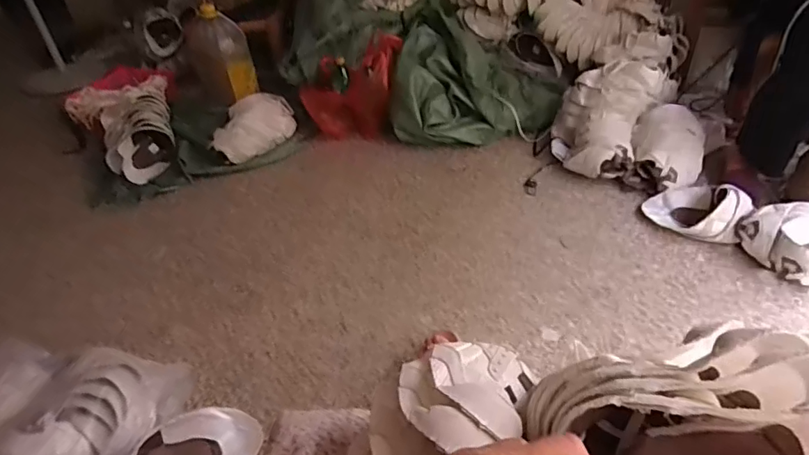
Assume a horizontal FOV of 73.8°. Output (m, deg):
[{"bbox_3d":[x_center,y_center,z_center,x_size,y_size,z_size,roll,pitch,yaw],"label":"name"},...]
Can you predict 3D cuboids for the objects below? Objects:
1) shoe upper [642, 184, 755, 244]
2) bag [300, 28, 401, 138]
[{"bbox_3d":[0.702,-0.055,1.290,0.148,0.102,0.228,-30,43,-27],"label":"shoe upper"},{"bbox_3d":[-0.172,-0.453,1.784,0.316,0.261,0.218,0,38,8],"label":"bag"}]

